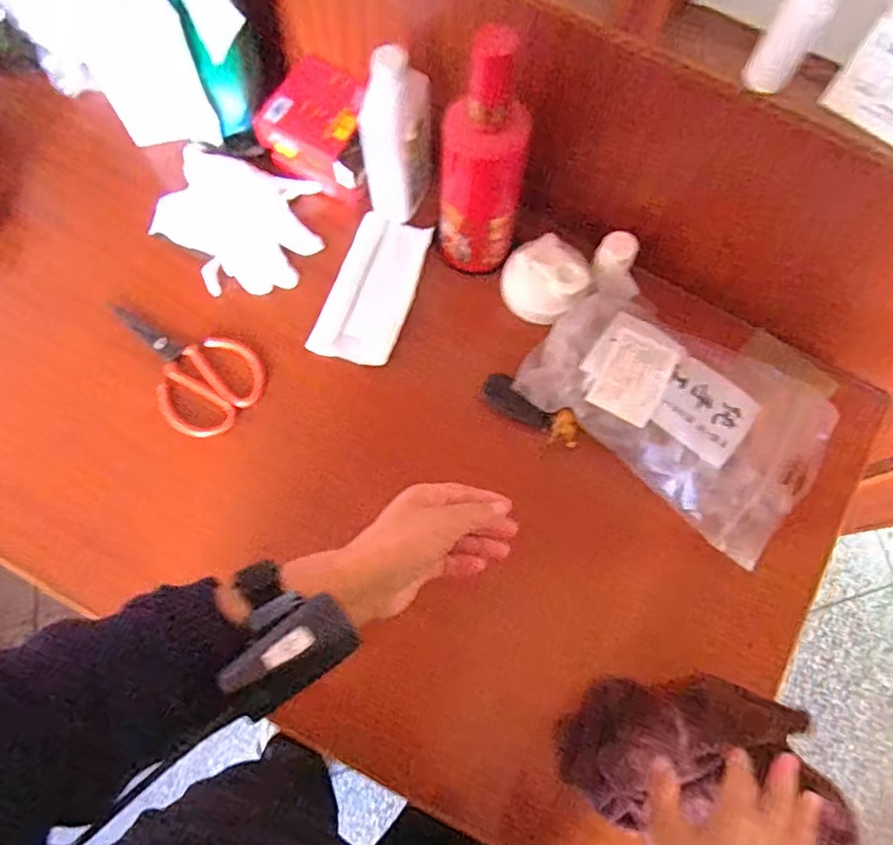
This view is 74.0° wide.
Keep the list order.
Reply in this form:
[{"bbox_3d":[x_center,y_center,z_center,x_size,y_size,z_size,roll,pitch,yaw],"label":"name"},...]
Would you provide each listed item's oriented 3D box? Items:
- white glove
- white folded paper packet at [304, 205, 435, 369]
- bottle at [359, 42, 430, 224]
[{"bbox_3d":[-0.221,-0.212,0.627,0.157,0.028,0.144,13,72,3],"label":"white glove"},{"bbox_3d":[-0.076,-0.141,0.624,0.084,0.006,0.169,18,73,4],"label":"white folded paper packet"},{"bbox_3d":[-0.046,-0.277,0.578,0.054,0.170,0.064,23,73,6],"label":"bottle"}]

